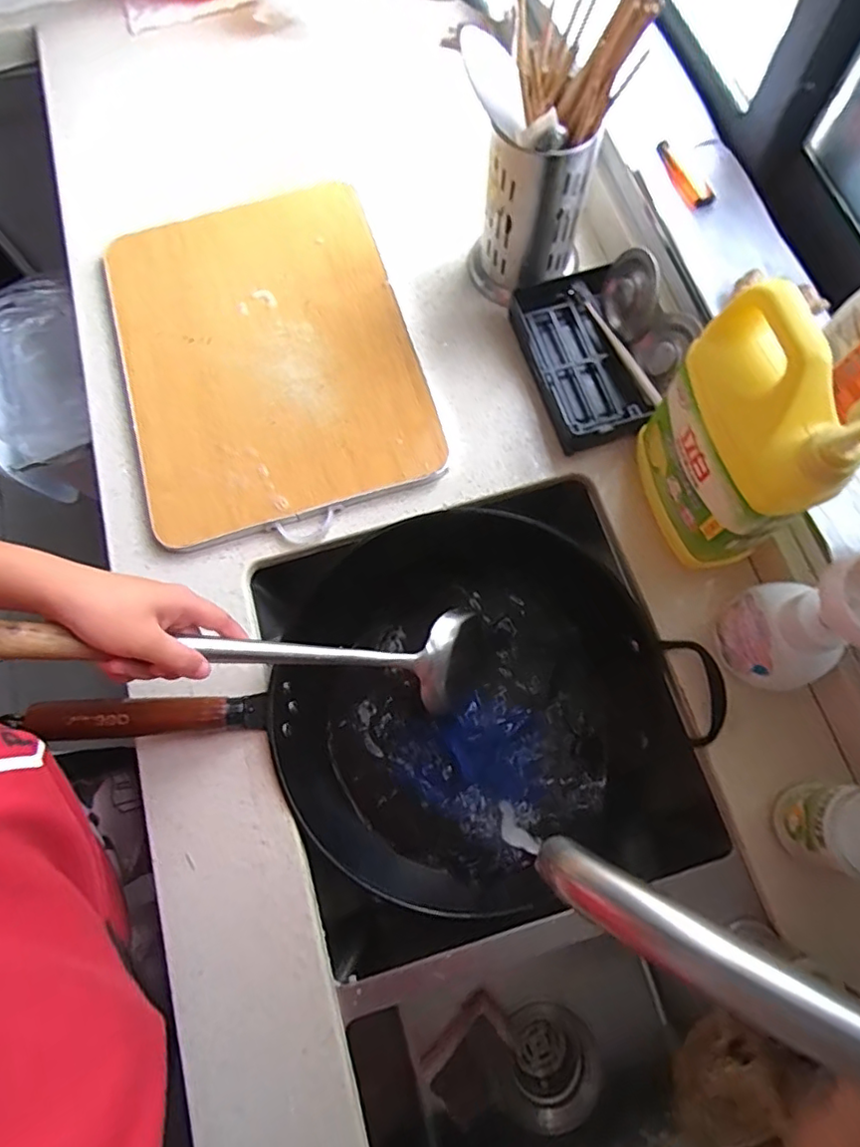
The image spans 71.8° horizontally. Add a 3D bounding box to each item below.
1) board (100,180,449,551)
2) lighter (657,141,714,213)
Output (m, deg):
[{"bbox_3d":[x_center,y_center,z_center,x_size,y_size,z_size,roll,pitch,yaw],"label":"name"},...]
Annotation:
[{"bbox_3d":[-0.176,-0.240,0.629,0.297,0.012,0.395,-18,74,-2],"label":"board"},{"bbox_3d":[0.251,-0.397,0.590,0.023,0.016,0.084,-26,75,-5],"label":"lighter"}]

